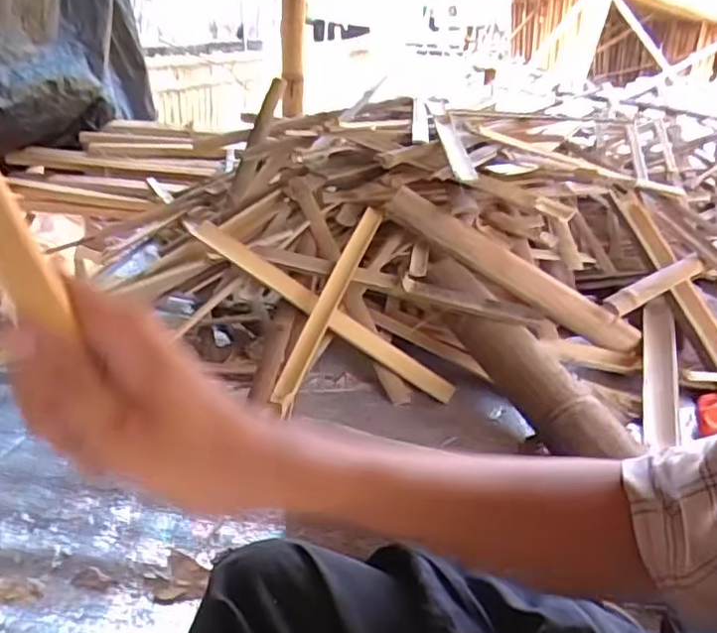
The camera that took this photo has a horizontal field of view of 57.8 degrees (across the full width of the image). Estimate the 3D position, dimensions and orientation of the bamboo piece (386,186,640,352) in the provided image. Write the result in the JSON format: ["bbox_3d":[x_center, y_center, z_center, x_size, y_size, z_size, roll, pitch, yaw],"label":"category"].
[{"bbox_3d":[0.273,-0.076,1.154,0.498,0.068,0.041,30,27,-5],"label":"bamboo piece"}]

